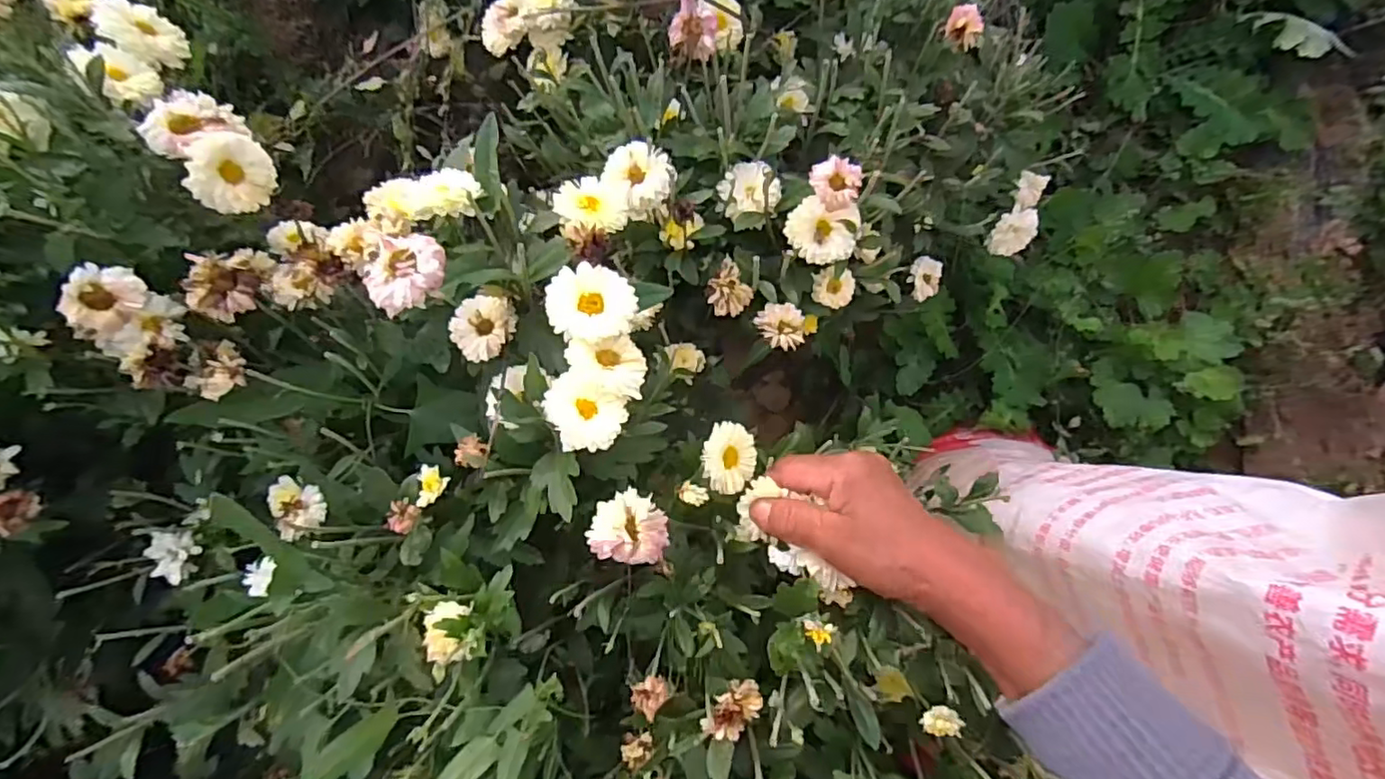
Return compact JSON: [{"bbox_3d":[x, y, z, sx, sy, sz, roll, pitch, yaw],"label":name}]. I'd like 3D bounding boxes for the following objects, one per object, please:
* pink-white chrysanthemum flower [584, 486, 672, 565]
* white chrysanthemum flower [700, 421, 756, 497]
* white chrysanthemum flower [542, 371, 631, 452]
[{"bbox_3d":[-0.031,0.067,0.309,0.038,0.014,0.035,0,76,1],"label":"pink-white chrysanthemum flower"},{"bbox_3d":[0.017,0.038,0.355,0.036,0.017,0.038,1,88,-38],"label":"white chrysanthemum flower"},{"bbox_3d":[-0.054,0.010,0.318,0.036,0.014,0.041,-29,77,-6],"label":"white chrysanthemum flower"}]

